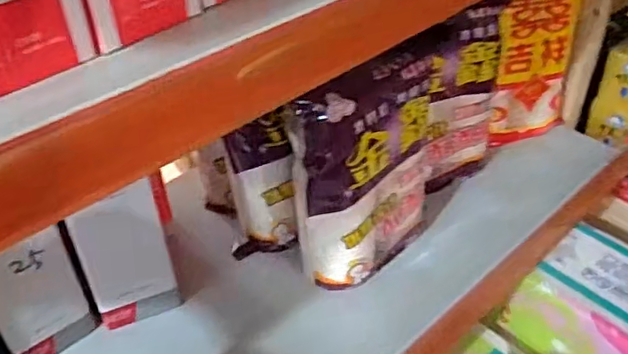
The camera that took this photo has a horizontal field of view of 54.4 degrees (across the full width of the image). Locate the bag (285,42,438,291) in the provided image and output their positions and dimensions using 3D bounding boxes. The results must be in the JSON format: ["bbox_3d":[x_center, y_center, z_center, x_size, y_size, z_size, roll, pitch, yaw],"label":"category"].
[{"bbox_3d":[0.044,-0.005,0.549,0.138,0.207,0.055,-31,48,-31],"label":"bag"}]

